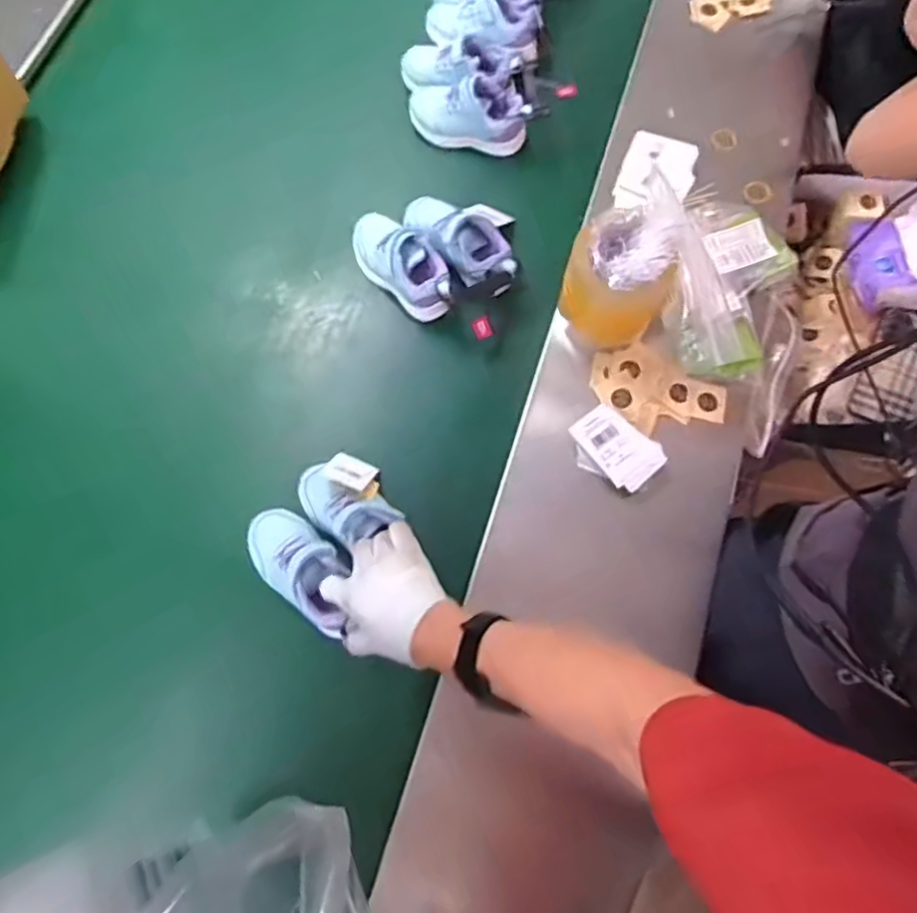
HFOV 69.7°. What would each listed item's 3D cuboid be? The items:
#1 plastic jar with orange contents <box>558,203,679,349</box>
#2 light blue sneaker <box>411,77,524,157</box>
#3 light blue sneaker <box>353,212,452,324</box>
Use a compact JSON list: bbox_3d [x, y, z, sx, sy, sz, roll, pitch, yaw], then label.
[{"bbox_3d":[0.175,-0.196,0.718,0.096,0.132,0.101,0,72,-1],"label":"plastic jar with orange contents"},{"bbox_3d":[0.013,-0.453,0.863,0.151,0.083,0.058,7,72,1],"label":"light blue sneaker"},{"bbox_3d":[-0.070,-0.231,0.791,0.075,0.065,0.159,-43,78,-13],"label":"light blue sneaker"}]

